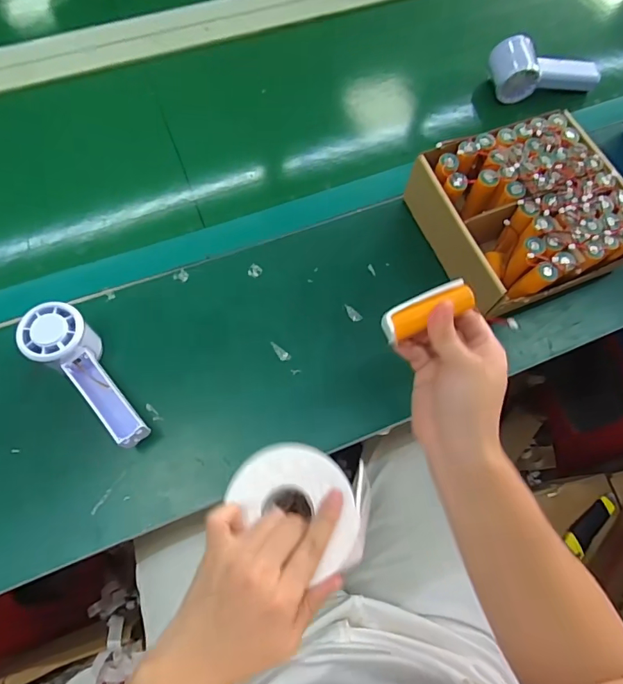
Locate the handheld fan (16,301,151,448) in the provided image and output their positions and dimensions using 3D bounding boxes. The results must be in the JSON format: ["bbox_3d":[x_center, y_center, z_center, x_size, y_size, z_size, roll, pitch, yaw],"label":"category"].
[{"bbox_3d":[-0.204,0.030,0.428,0.151,0.061,0.052,41,72,12],"label":"handheld fan"}]

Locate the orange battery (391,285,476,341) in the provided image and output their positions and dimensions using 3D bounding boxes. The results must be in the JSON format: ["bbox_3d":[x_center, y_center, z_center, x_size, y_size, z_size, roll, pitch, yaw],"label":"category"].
[{"bbox_3d":[0.096,-0.024,0.354,0.070,0.019,0.018,-19,71,-11],"label":"orange battery"}]

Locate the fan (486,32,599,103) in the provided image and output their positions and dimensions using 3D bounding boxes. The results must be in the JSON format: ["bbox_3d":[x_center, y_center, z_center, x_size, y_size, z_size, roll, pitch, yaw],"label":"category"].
[{"bbox_3d":[0.319,-0.376,0.623,0.152,0.053,0.069,-13,70,-8],"label":"fan"}]

